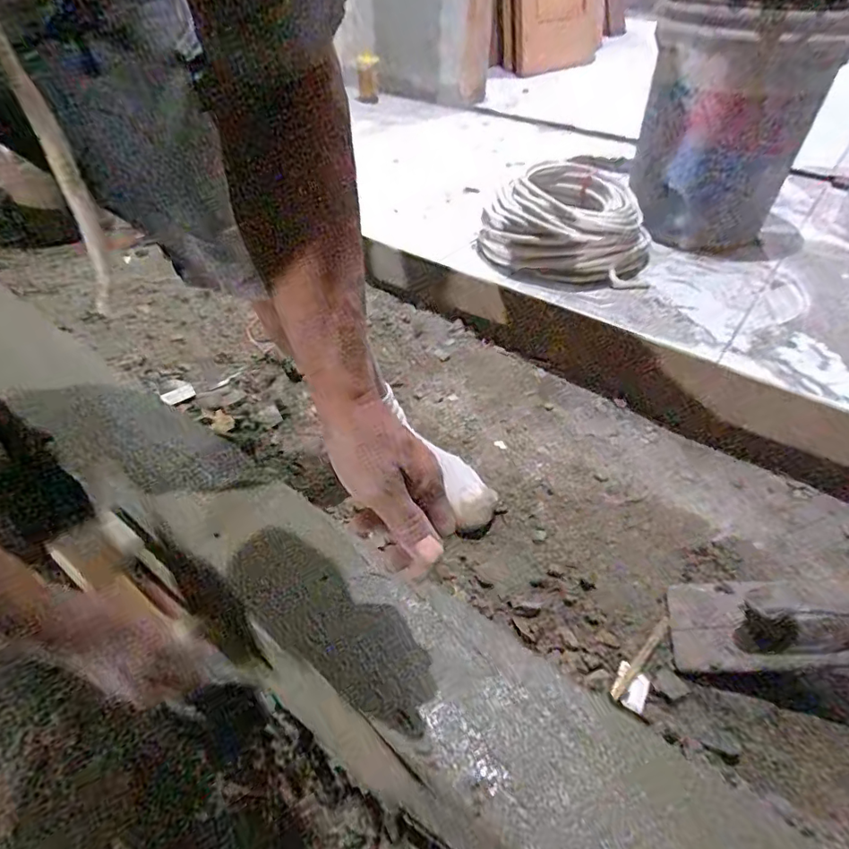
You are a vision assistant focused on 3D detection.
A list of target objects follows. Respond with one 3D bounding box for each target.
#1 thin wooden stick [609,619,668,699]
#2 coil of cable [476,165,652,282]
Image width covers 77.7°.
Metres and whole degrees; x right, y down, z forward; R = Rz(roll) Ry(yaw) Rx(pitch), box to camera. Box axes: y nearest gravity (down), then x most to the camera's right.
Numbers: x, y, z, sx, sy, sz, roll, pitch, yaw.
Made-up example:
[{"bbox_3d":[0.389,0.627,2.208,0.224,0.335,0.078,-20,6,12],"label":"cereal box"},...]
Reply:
[{"bbox_3d":[0.242,0.257,0.585,0.117,0.004,0.013,-33,53,-31],"label":"thin wooden stick"},{"bbox_3d":[0.274,-0.365,0.971,0.258,0.127,0.251,3,39,-3],"label":"coil of cable"}]

